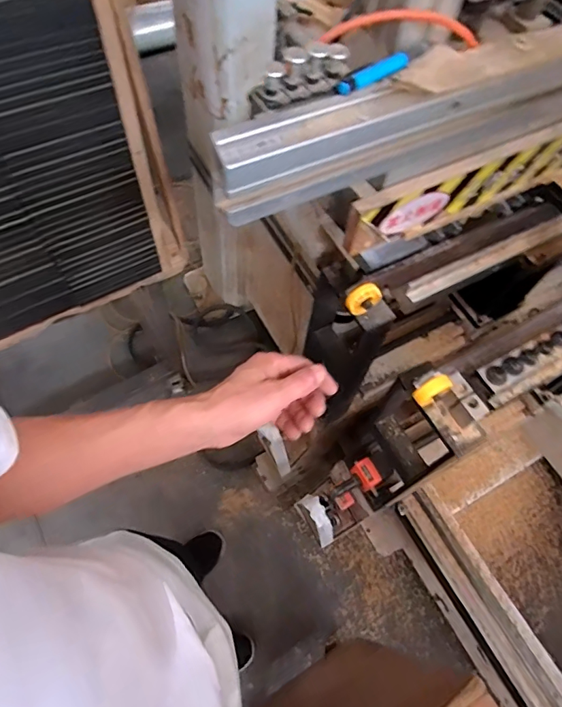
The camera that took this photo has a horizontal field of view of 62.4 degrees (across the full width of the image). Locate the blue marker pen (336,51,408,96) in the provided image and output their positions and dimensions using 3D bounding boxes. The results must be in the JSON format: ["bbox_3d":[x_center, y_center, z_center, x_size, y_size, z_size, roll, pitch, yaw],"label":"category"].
[{"bbox_3d":[0.083,-0.249,0.412,0.080,0.013,0.012,-36,70,-20],"label":"blue marker pen"}]

